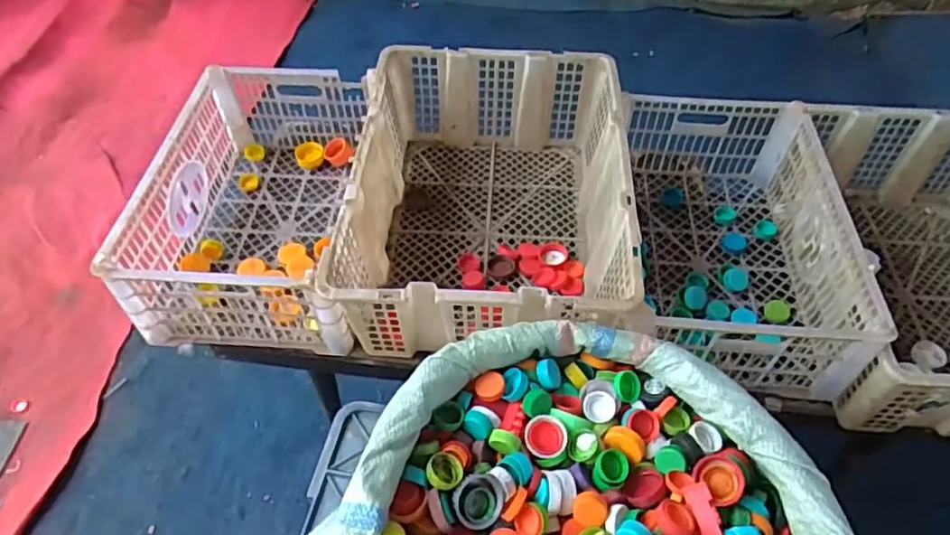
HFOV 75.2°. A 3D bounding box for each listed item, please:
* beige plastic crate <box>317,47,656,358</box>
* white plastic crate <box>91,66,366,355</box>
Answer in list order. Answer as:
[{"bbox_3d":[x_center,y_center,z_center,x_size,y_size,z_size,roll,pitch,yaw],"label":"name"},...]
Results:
[{"bbox_3d":[0.018,-0.095,0.865,0.354,0.187,0.474,4,52,0],"label":"beige plastic crate"},{"bbox_3d":[-0.291,-0.096,0.887,0.273,0.160,0.416,4,52,0],"label":"white plastic crate"}]

